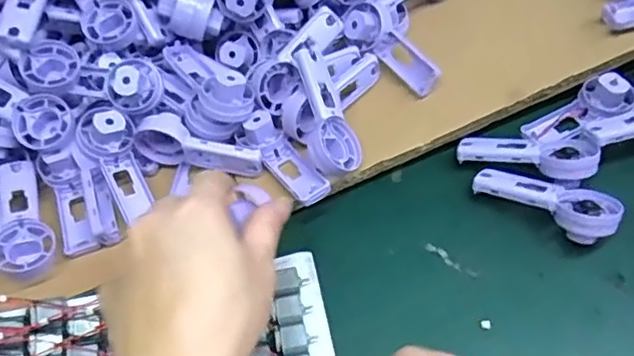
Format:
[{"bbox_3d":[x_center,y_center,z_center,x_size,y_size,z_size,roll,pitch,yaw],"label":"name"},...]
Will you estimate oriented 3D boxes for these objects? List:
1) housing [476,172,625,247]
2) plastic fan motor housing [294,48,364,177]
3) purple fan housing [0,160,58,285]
[{"bbox_3d":[0.154,0.013,0.409,0.091,0.026,0.037,23,61,24],"label":"housing"},{"bbox_3d":[0.005,-0.049,0.432,0.039,0.018,0.095,-7,79,-38],"label":"plastic fan motor housing"},{"bbox_3d":[-0.207,0.031,0.424,0.038,0.018,0.093,-25,54,-10],"label":"purple fan housing"}]

